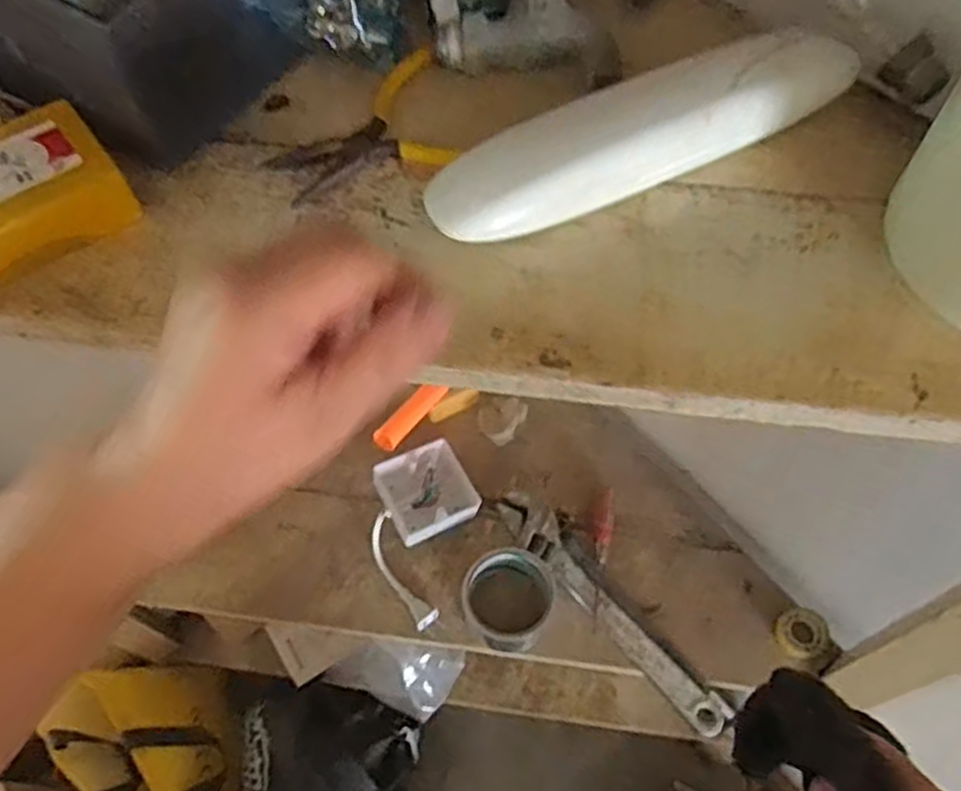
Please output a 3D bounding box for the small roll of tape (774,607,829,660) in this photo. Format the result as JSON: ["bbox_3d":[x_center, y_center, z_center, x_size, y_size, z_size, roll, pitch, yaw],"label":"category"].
[{"bbox_3d":[0.305,0.226,0.722,0.044,0.017,0.044,0,59,0],"label":"small roll of tape"}]

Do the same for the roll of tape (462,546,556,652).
[{"bbox_3d":[0.027,0.196,0.740,0.087,0.051,0.088,0,59,0],"label":"roll of tape"}]

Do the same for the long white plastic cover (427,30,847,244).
[{"bbox_3d":[0.074,-0.118,0.343,0.204,0.035,0.042,-22,62,-12],"label":"long white plastic cover"}]

